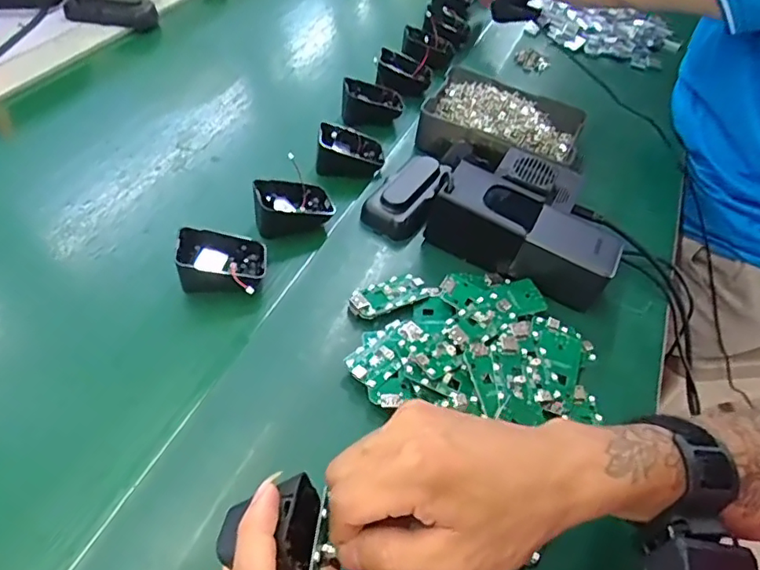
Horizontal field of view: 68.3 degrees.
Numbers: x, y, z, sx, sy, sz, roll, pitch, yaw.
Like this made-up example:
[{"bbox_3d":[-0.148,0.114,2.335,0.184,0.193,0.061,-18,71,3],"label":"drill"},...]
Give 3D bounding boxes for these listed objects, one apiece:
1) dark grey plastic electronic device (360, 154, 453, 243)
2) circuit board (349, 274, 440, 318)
[{"bbox_3d":[0.028,-0.087,0.520,0.049,0.025,0.094,27,51,18],"label":"dark grey plastic electronic device"},{"bbox_3d":[0.008,0.007,0.448,0.067,0.008,0.033,-22,53,-23],"label":"circuit board"}]

